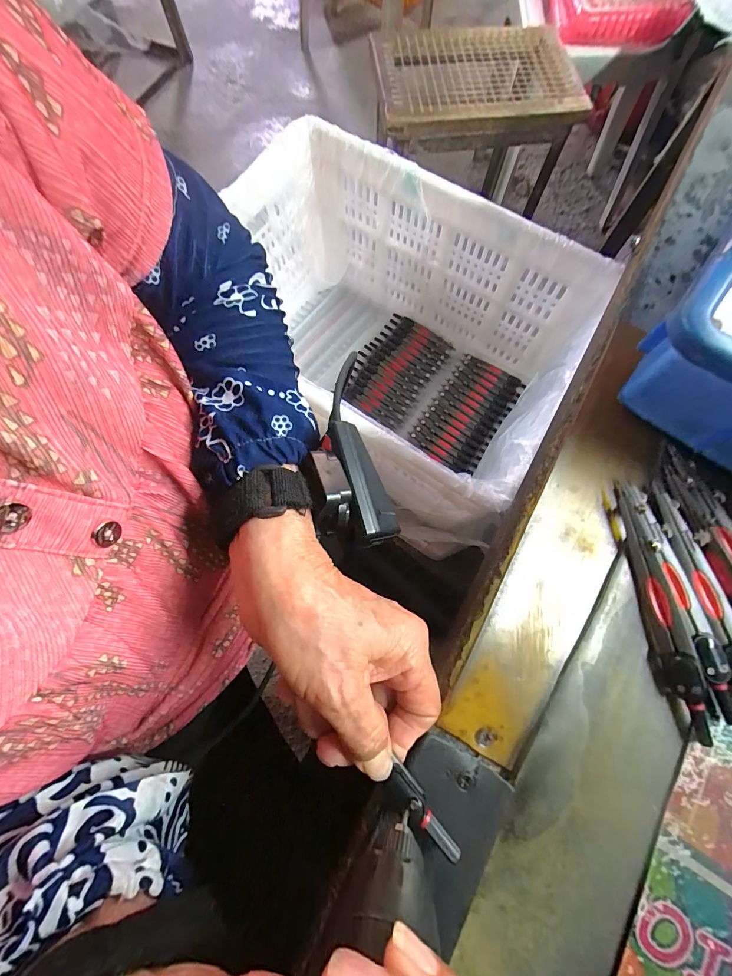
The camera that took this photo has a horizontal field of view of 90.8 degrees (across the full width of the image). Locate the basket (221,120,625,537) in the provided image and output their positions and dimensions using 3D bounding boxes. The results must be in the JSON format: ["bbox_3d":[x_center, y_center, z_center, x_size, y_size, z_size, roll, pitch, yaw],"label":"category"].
[{"bbox_3d":[0.021,-0.204,0.521,0.471,0.239,0.330,34,77,9],"label":"basket"}]

